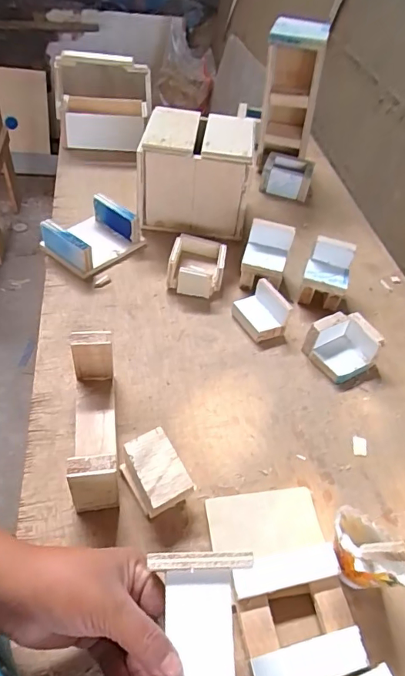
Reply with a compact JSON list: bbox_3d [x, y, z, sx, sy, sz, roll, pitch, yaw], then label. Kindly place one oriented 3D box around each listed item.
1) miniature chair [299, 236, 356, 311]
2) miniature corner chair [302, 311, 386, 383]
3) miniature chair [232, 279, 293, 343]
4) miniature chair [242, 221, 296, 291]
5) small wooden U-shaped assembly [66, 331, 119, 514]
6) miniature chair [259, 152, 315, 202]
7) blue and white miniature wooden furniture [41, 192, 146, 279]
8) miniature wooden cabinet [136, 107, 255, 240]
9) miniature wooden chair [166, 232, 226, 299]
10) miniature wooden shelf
[{"bbox_3d":[0.166,-0.085,0.622,0.062,0.079,0.056,14,48,7],"label":"miniature chair"},{"bbox_3d":[0.169,0.010,0.555,0.068,0.046,0.067,-20,53,-22],"label":"miniature corner chair"},{"bbox_3d":[0.077,-0.036,0.584,0.053,0.044,0.066,-21,53,-23],"label":"miniature chair"},{"bbox_3d":[0.085,-0.109,0.635,0.062,0.075,0.069,15,48,8],"label":"miniature chair"},{"bbox_3d":[-0.104,0.077,0.445,0.041,0.074,0.155,-4,48,-9],"label":"small wooden U-shaped assembly"},{"bbox_3d":[0.153,-0.290,0.829,0.085,0.047,0.081,14,48,7],"label":"miniature chair"},{"bbox_3d":[-0.159,-0.147,0.657,0.100,0.052,0.113,31,52,21],"label":"blue and white miniature wooden furniture"},{"bbox_3d":[-0.011,-0.247,0.703,0.152,0.144,0.135,6,47,-1],"label":"miniature wooden cabinet"},{"bbox_3d":[-0.008,-0.099,0.634,0.074,0.046,0.078,9,47,2],"label":"miniature wooden chair"},{"bbox_3d":[0.149,-0.410,0.786,0.090,0.208,0.071,16,47,6],"label":"miniature wooden shelf"}]

